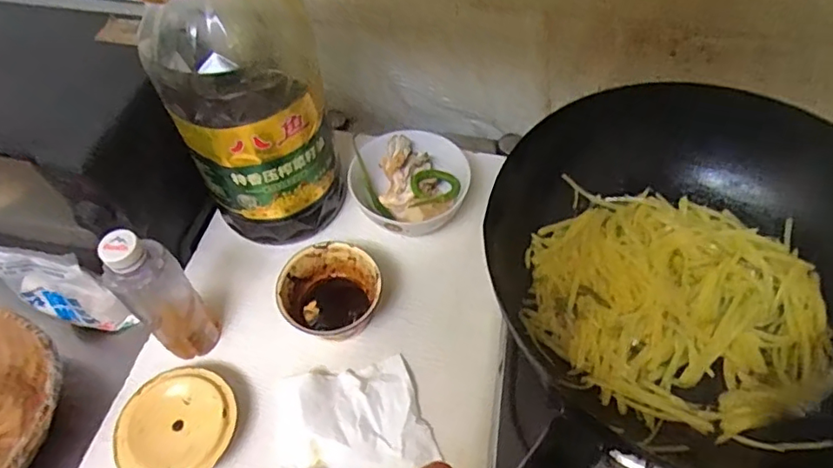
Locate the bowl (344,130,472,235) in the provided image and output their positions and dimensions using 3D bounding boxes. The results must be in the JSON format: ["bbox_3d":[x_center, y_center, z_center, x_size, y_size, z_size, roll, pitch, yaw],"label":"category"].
[{"bbox_3d":[-0.007,-0.057,0.683,0.135,0.077,0.123,-1,55,2],"label":"bowl"}]

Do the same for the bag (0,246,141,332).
[{"bbox_3d":[-0.374,0.062,0.594,0.112,0.147,0.027,8,56,8],"label":"bag"}]

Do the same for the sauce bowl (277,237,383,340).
[{"bbox_3d":[-0.092,0.065,0.615,0.094,0.073,0.100,-1,55,2],"label":"sauce bowl"}]

